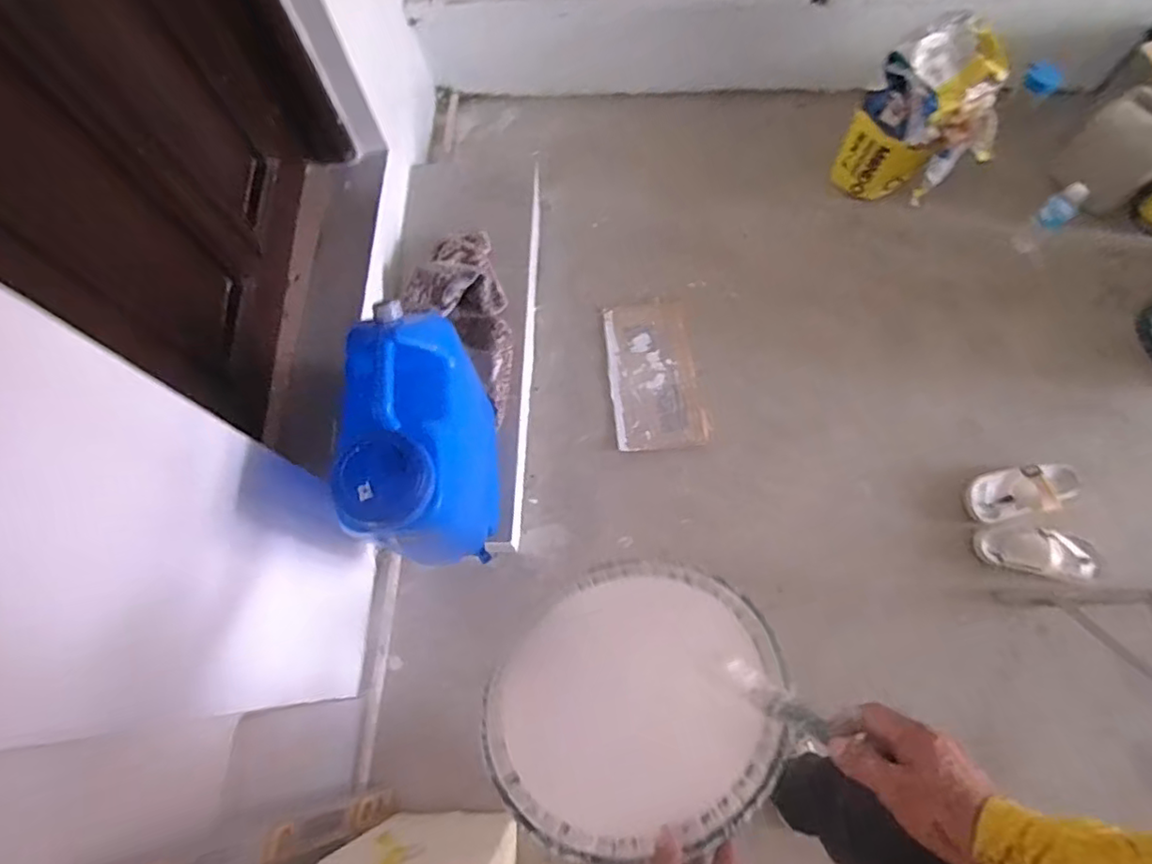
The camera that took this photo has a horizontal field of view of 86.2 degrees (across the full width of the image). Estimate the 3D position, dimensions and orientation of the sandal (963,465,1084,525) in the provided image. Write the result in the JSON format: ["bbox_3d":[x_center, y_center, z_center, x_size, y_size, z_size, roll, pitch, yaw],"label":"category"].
[{"bbox_3d":[0.953,0.123,1.295,0.222,0.062,0.111,-9,67,-2],"label":"sandal"}]

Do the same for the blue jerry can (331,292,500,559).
[{"bbox_3d":[-0.234,0.043,0.998,0.158,0.414,0.340,-2,67,1],"label":"blue jerry can"}]

